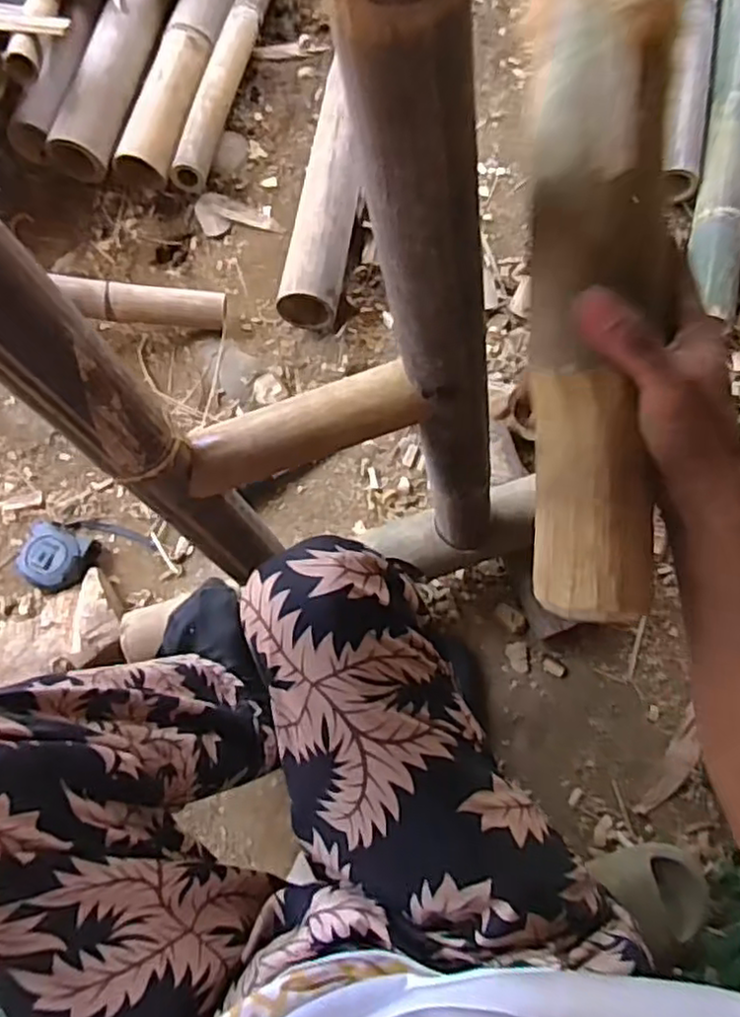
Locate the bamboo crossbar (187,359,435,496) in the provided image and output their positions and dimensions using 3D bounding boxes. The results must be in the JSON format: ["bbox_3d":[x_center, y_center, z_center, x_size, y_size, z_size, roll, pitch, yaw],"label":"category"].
[{"bbox_3d":[-0.051,-0.061,0.517,0.180,0.044,0.042,-18,71,-4],"label":"bamboo crossbar"}]

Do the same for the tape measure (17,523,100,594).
[{"bbox_3d":[-0.403,0.060,0.881,0.098,0.039,0.093,-1,71,2],"label":"tape measure"}]

